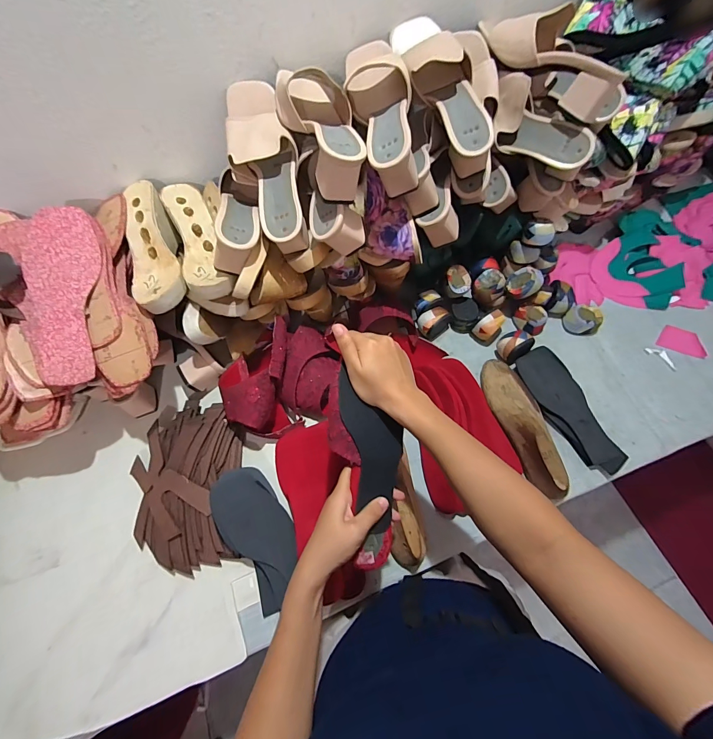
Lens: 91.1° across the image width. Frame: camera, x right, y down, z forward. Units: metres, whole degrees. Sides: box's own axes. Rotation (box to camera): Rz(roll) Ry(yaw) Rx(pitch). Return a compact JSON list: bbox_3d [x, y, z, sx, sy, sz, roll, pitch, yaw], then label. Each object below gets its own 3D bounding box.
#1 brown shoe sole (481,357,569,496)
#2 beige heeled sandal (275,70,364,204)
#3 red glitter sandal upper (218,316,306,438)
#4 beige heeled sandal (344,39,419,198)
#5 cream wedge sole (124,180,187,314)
[{"bbox_3d":[0.279,0.080,0.565,0.071,0.069,0.231,-18,67,-6],"label":"brown shoe sole"},{"bbox_3d":[-0.049,-0.323,0.457,0.092,0.073,0.218,-15,66,-4],"label":"beige heeled sandal"},{"bbox_3d":[-0.166,0.021,0.591,0.126,0.104,0.177,-12,66,-3],"label":"red glitter sandal upper"},{"bbox_3d":[0.035,-0.350,0.481,0.089,0.078,0.236,-5,66,0],"label":"beige heeled sandal"},{"bbox_3d":[-0.317,-0.181,0.539,0.085,0.063,0.225,-20,67,-7],"label":"cream wedge sole"}]

